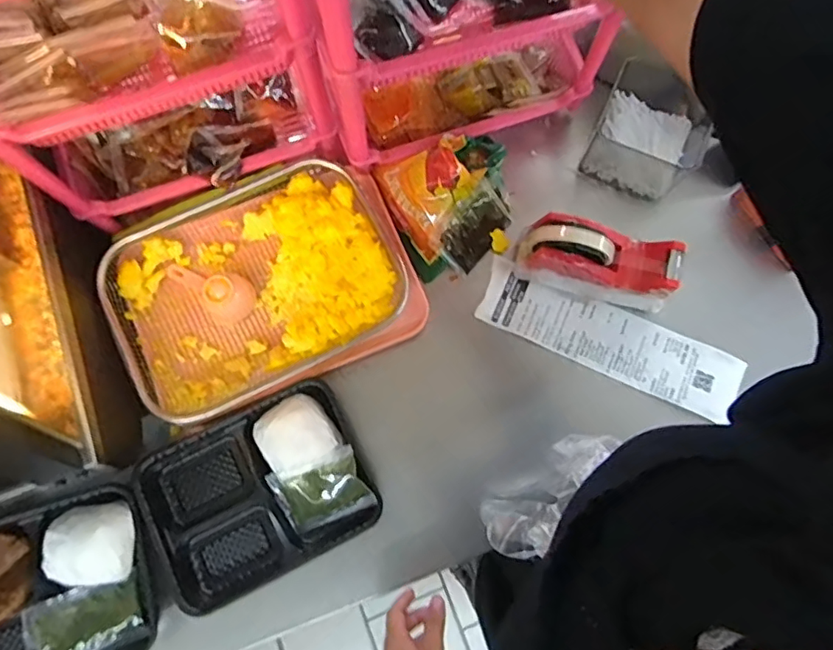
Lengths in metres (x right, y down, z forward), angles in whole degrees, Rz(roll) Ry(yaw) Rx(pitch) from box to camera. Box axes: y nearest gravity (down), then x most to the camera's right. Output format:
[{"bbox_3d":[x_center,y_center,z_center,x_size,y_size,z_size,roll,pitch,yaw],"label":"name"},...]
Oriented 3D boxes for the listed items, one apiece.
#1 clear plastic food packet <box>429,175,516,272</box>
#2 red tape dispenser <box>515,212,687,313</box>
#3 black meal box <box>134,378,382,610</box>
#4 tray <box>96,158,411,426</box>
[{"bbox_3d":[0.064,-0.109,0.627,0.066,0.014,0.090,42,89,-24],"label":"clear plastic food packet"},{"bbox_3d":[0.193,-0.068,0.590,0.161,0.106,0.054,13,77,2],"label":"red tape dispenser"},{"bbox_3d":[-0.161,0.168,0.554,0.219,0.039,0.166,-27,79,-7],"label":"black meal box"},{"bbox_3d":[-0.170,-0.042,0.604,0.293,0.052,0.221,-26,79,-7],"label":"tray"}]

